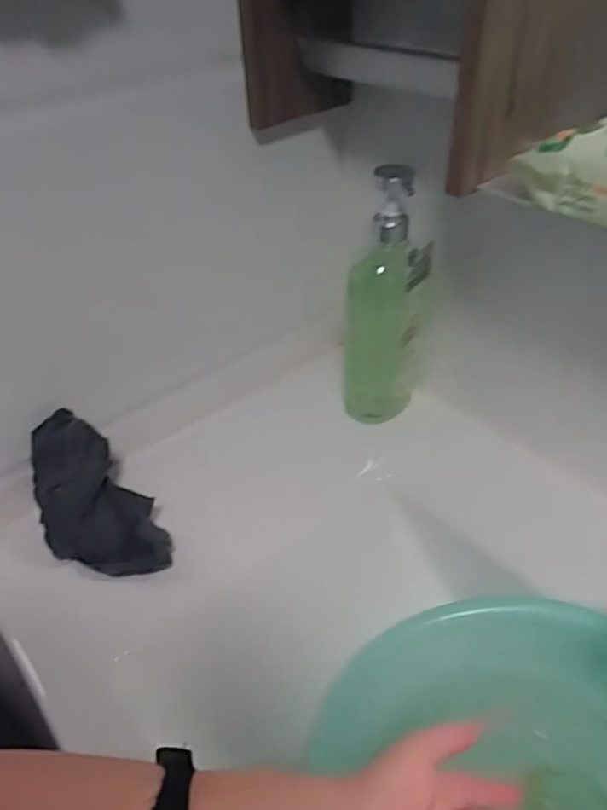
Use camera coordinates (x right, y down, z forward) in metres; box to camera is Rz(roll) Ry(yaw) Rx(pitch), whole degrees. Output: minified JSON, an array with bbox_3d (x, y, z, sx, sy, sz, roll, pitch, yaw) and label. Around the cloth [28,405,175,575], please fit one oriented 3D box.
[{"bbox_3d":[-0.195,0.096,0.580,0.091,0.110,0.150,-26,45,-25],"label":"cloth"}]

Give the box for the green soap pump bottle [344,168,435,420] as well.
[{"bbox_3d":[0.088,-0.113,0.675,0.088,0.267,0.083,2,41,5],"label":"green soap pump bottle"}]

